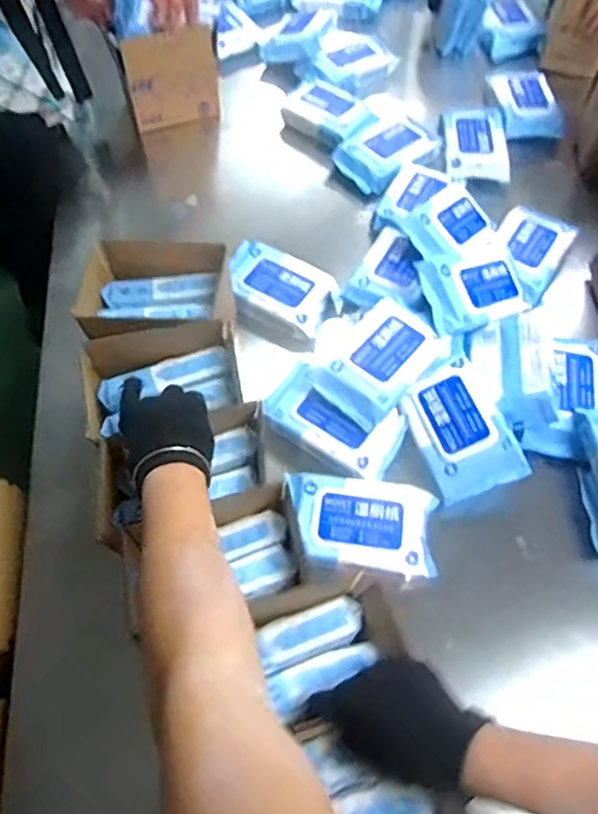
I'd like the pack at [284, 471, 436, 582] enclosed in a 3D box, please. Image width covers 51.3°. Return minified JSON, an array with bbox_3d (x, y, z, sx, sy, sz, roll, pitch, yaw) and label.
[{"bbox_3d":[0.070,0.131,0.701,0.164,0.037,0.106,6,59,4],"label":"pack"}]

